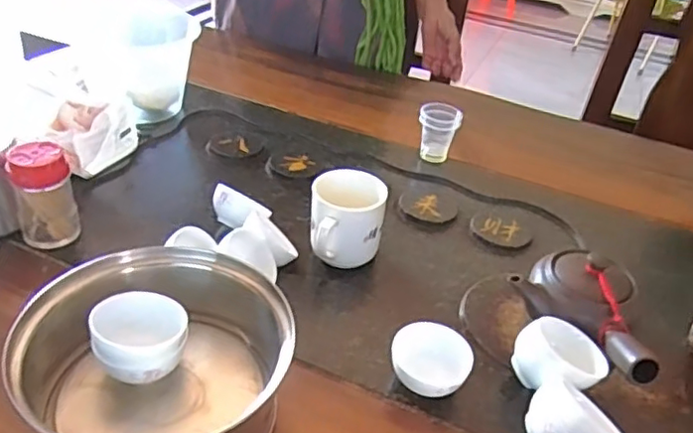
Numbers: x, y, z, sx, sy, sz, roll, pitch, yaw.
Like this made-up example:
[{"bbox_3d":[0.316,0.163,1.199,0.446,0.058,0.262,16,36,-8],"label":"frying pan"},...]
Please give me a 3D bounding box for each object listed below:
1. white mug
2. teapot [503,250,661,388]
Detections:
[{"bbox_3d":[0.001,0.005,0.594,0.072,0.078,0.065,3,36,-7],"label":"white mug"},{"bbox_3d":[0.214,0.087,0.520,0.096,0.061,0.136,-19,43,-32],"label":"teapot"}]

